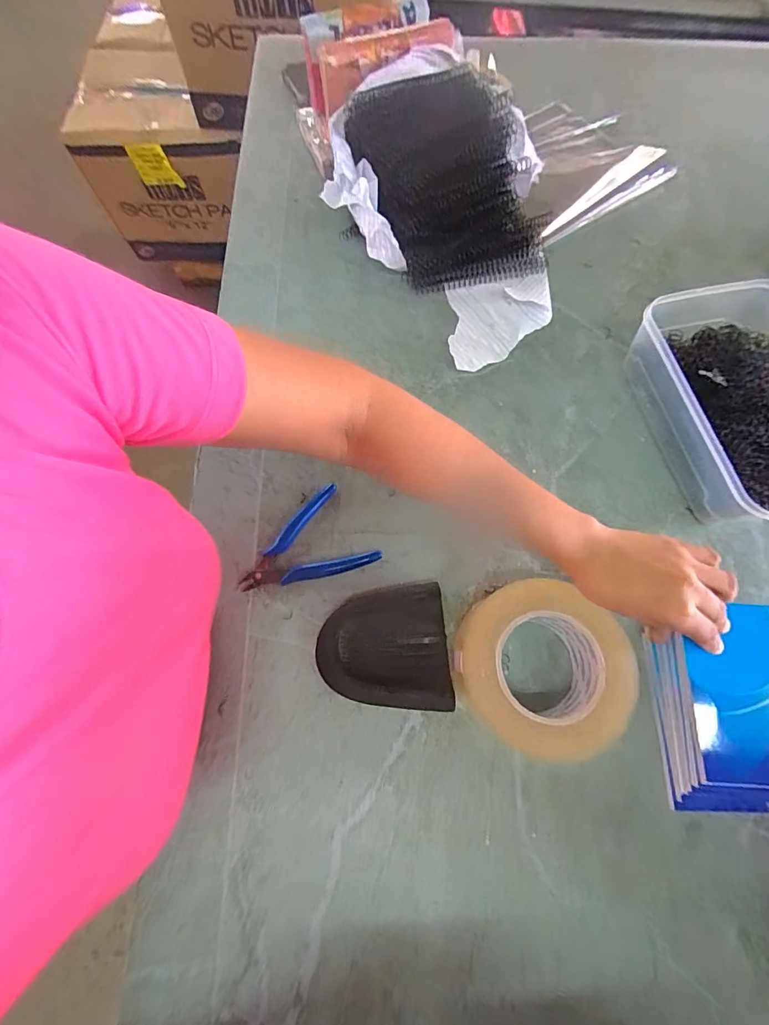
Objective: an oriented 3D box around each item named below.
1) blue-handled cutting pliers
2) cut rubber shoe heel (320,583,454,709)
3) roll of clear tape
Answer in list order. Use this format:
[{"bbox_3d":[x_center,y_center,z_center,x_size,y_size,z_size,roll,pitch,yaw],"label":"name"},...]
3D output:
[{"bbox_3d":[-0.074,0.037,0.402,0.112,0.009,0.081,-32,75,-13],"label":"blue-handled cutting pliers"},{"bbox_3d":[-0.002,0.112,0.364,0.101,0.036,0.095,-4,71,-4],"label":"cut rubber shoe heel"},{"bbox_3d":[0.121,0.123,0.355,0.129,0.054,0.120,1,70,-2],"label":"roll of clear tape"}]

